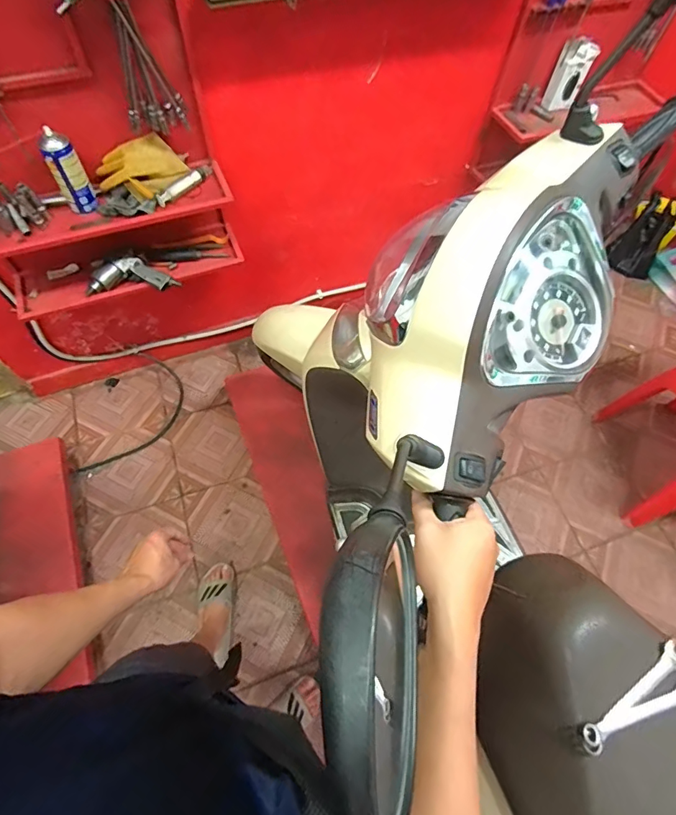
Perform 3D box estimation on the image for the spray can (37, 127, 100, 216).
[{"bbox_3d":[-0.584,-0.515,0.966,0.064,0.152,0.065,-25,66,-15],"label":"spray can"}]

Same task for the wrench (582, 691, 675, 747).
[{"bbox_3d":[0.329,0.331,0.485,0.144,0.013,0.019,-15,64,-11],"label":"wrench"}]

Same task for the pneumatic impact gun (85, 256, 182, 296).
[{"bbox_3d":[-0.529,-0.337,1.158,0.226,0.060,0.089,-1,62,-4],"label":"pneumatic impact gun"}]

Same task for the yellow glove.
[{"bbox_3d":[-0.452,-0.540,1.025,0.197,0.091,0.102,-3,62,-4],"label":"yellow glove"}]

